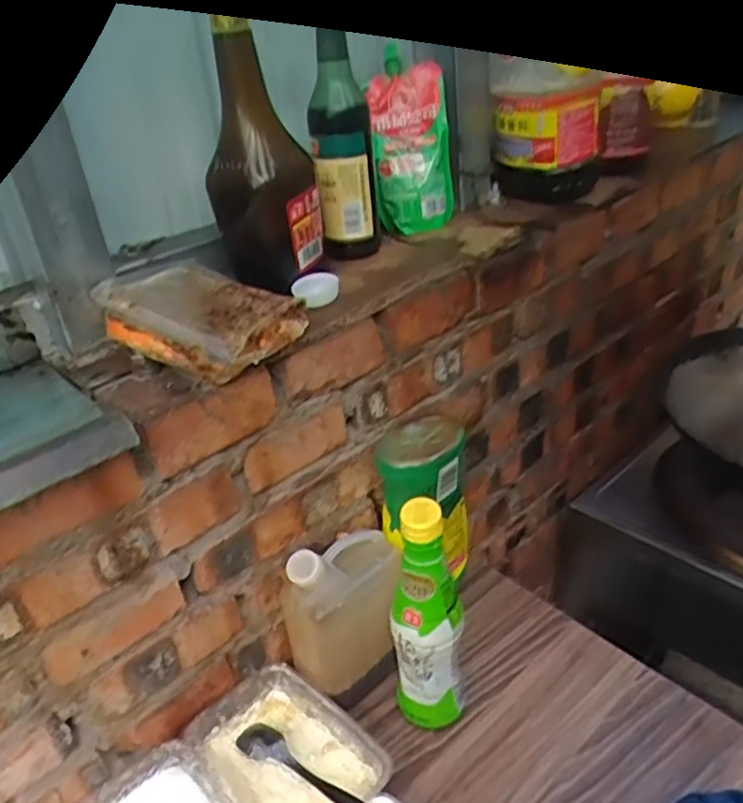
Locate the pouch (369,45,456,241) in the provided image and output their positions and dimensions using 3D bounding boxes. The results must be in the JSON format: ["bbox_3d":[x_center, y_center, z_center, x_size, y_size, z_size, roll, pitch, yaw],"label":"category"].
[{"bbox_3d":[0.044,-0.296,0.782,0.094,0.201,0.042,-6,10,-1],"label":"pouch"}]

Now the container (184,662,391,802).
[{"bbox_3d":[-0.072,0.326,0.613,0.118,0.051,0.165,-29,38,-33],"label":"container"}]

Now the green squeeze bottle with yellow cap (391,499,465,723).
[{"bbox_3d":[0.054,0.195,0.605,0.054,0.253,0.055,9,35,23],"label":"green squeeze bottle with yellow cap"}]

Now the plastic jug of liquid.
[{"bbox_3d":[-0.021,0.194,0.649,0.111,0.157,0.076,-24,36,-27],"label":"plastic jug of liquid"}]

